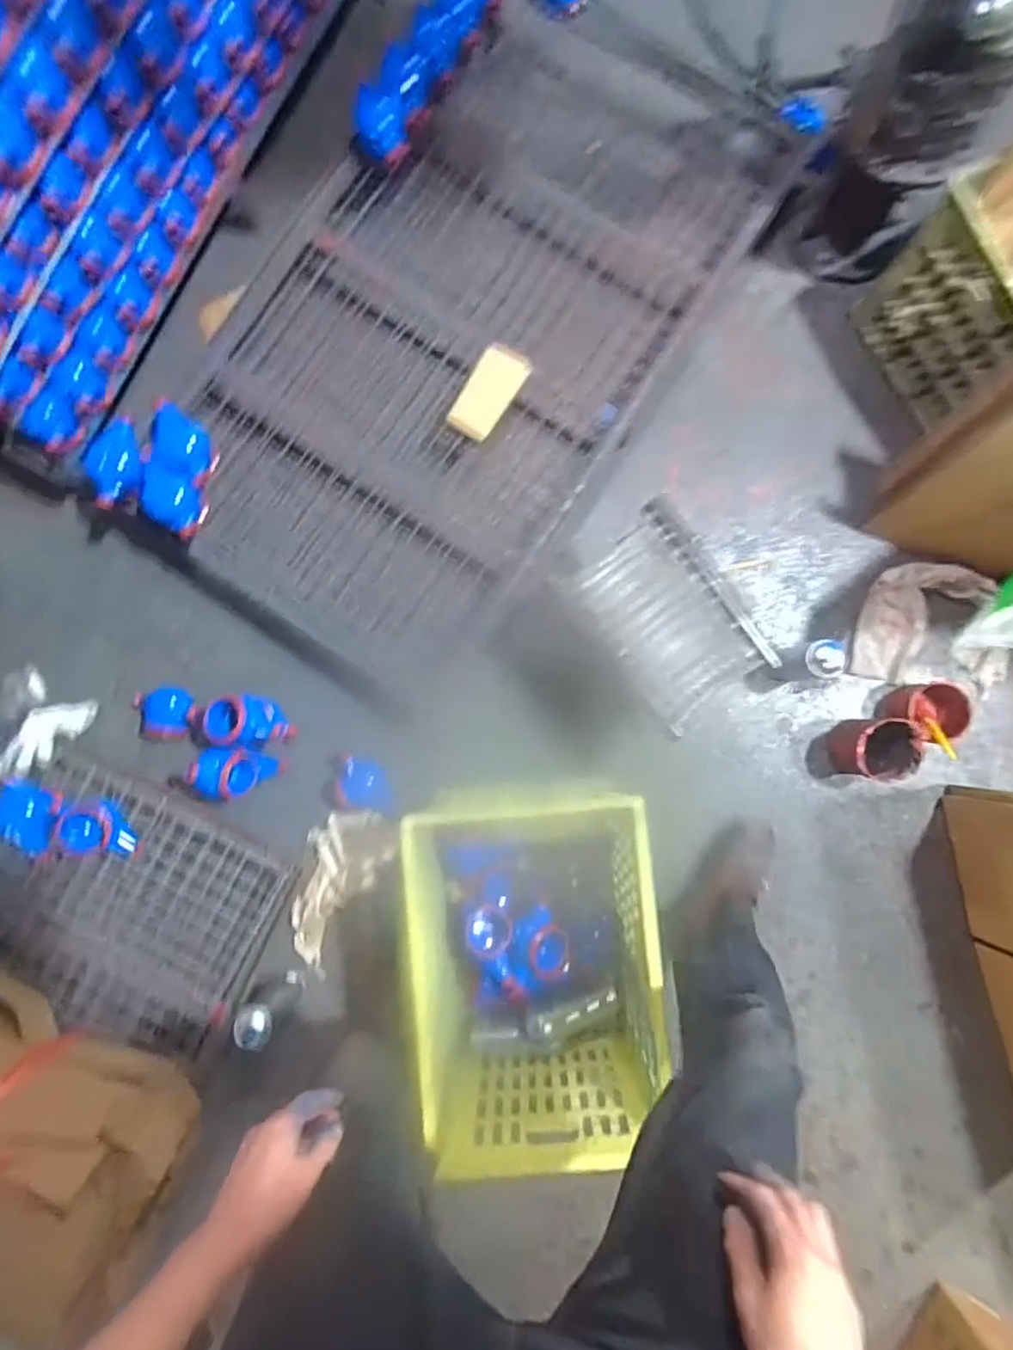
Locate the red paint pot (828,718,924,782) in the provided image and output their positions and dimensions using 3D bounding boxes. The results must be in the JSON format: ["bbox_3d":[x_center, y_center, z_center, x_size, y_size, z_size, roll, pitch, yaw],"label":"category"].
[{"bbox_3d":[0.645,0.128,1.103,0.102,0.103,0.099,0,87,3],"label":"red paint pot"}]

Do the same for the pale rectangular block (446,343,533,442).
[{"bbox_3d":[-0.030,-0.491,1.099,0.084,0.032,0.163,32,89,4],"label":"pale rectangular block"}]

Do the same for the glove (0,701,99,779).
[{"bbox_3d":[-0.796,0.105,1.099,0.075,0.085,0.198,34,47,0],"label":"glove"}]

